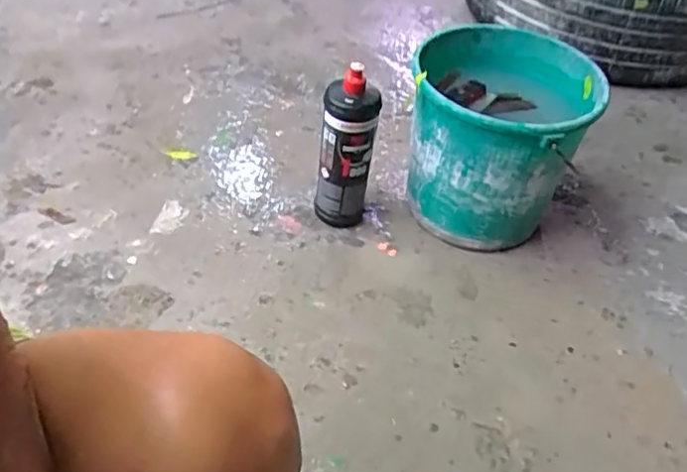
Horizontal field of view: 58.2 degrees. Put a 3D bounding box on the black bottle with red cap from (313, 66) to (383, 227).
[{"bbox_3d":[0.001,-0.113,0.941,0.082,0.293,0.075,1,44,-5],"label":"black bottle with red cap"}]

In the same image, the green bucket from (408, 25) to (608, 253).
[{"bbox_3d":[0.231,-0.141,0.983,0.263,0.266,0.283,17,45,11],"label":"green bucket"}]

